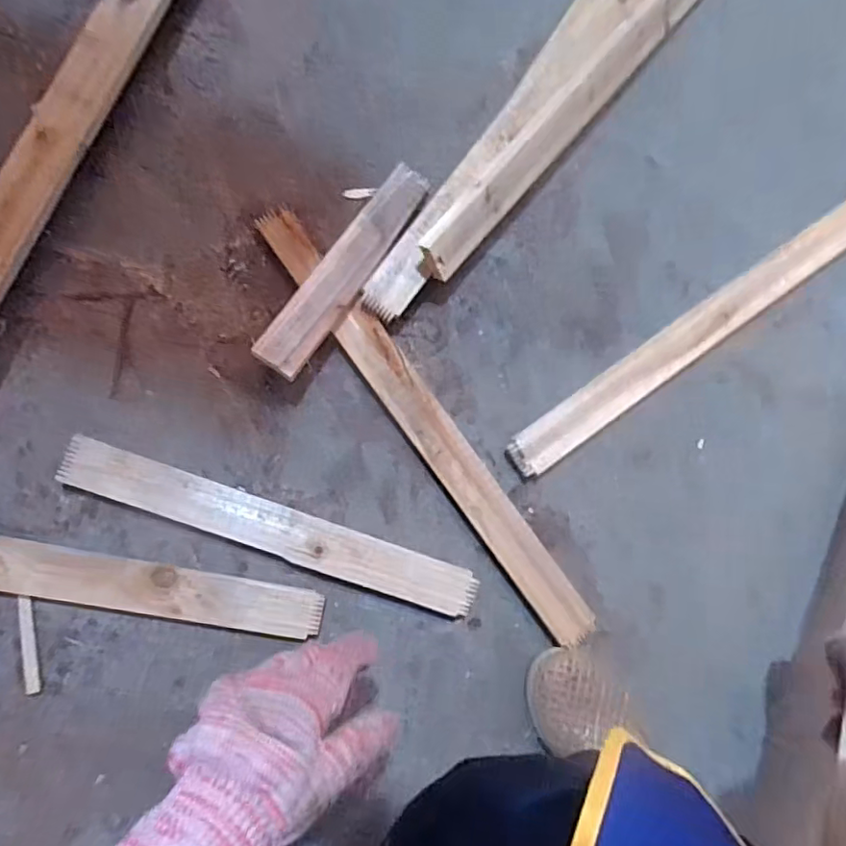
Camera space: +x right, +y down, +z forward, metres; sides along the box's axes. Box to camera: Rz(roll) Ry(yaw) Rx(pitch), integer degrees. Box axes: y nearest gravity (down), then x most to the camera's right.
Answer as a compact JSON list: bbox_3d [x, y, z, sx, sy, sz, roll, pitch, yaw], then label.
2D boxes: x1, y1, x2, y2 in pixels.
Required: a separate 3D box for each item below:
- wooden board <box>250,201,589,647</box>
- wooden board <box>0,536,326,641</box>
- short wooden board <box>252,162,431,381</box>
[{"bbox_3d":[0.002,0.003,0.525,0.038,0.024,0.460,-36,90,-5],"label":"wooden board"},{"bbox_3d":[-0.238,0.133,0.478,0.300,0.018,0.042,11,86,-3],"label":"wooden board"},{"bbox_3d":[-0.067,-0.138,0.515,0.043,0.016,0.227,34,74,-2],"label":"short wooden board"}]

